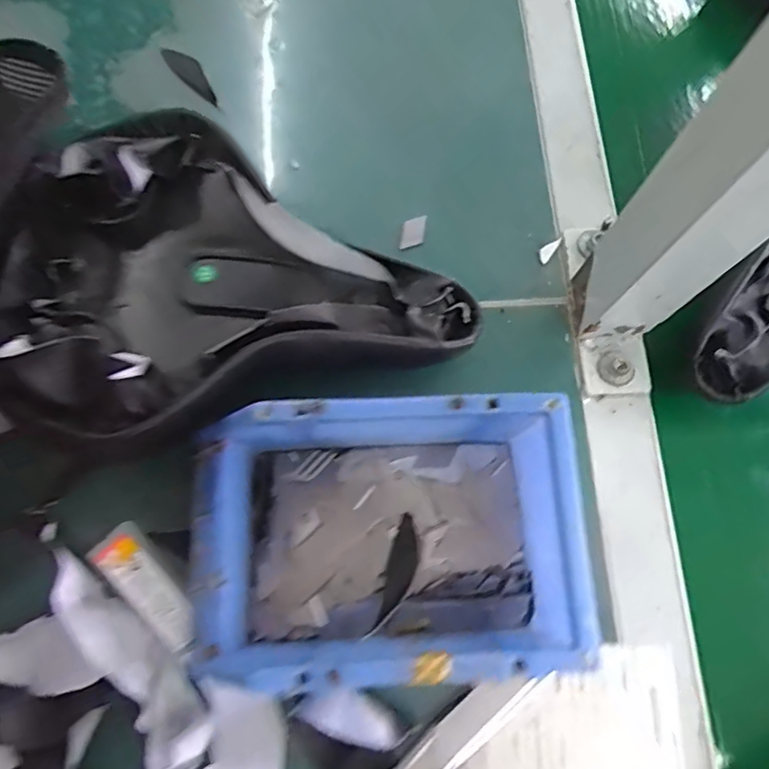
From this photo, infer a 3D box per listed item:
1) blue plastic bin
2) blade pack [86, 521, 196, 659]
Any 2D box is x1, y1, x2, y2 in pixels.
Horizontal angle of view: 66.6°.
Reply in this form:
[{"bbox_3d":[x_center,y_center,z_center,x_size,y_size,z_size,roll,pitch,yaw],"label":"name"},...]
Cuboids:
[{"bbox_3d":[-0.005,0.075,0.279,0.176,0.075,0.119,-2,74,-2],"label":"blue plastic bin"},{"bbox_3d":[-0.120,0.106,0.300,0.025,0.007,0.071,-41,79,-12],"label":"blade pack"}]

